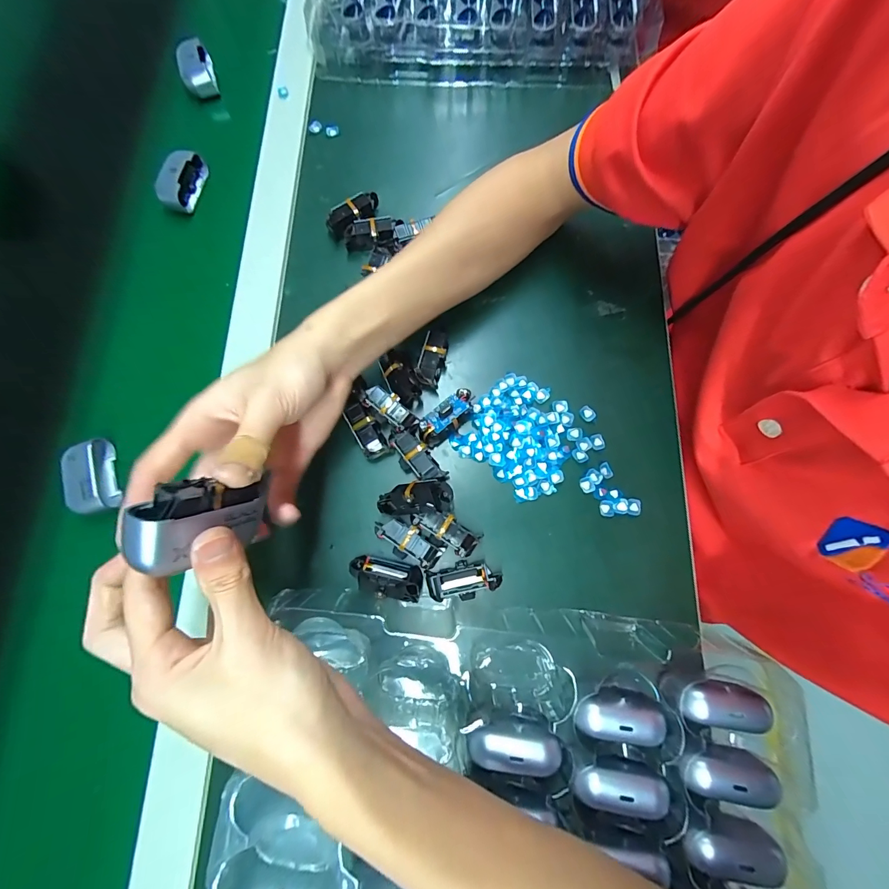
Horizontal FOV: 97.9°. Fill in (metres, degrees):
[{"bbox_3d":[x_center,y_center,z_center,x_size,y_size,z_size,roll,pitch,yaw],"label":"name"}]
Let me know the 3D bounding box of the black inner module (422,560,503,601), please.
[{"bbox_3d":[0.014,0.101,0.288,0.053,0.022,0.025,-14,77,-2],"label":"black inner module"}]

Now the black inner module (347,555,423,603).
[{"bbox_3d":[-0.043,0.100,0.291,0.055,0.029,0.026,11,77,4],"label":"black inner module"}]

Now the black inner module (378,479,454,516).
[{"bbox_3d":[-0.023,0.040,0.289,0.055,0.018,0.024,-11,76,12],"label":"black inner module"}]

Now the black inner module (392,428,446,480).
[{"bbox_3d":[-0.023,0.012,0.309,0.024,0.023,0.047,-36,78,-7],"label":"black inner module"}]

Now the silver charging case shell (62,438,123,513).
[{"bbox_3d":[-0.286,0.027,0.314,0.025,0.023,0.057,-19,77,-3],"label":"silver charging case shell"}]

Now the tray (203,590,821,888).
[{"bbox_3d":[0.034,0.331,0.222,0.353,0.041,0.431,5,77,3],"label":"tray"}]

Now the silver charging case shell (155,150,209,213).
[{"bbox_3d":[-0.254,-0.257,0.375,0.019,0.033,0.059,17,77,5],"label":"silver charging case shell"}]

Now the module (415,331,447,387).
[{"bbox_3d":[-0.010,-0.071,0.330,0.021,0.021,0.046,15,77,5],"label":"module"}]

